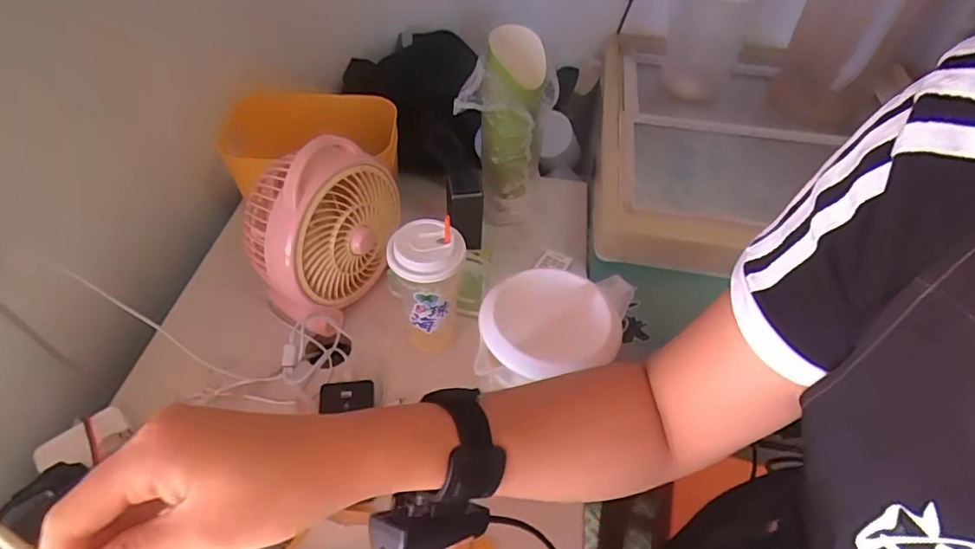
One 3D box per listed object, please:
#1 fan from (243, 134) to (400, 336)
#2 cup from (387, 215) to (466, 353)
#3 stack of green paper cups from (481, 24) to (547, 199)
[{"bbox_3d":[-0.211,-0.061,0.728,0.117,0.228,0.215,24,53,17],"label":"fan"},{"bbox_3d":[-0.071,0.016,0.690,0.095,0.199,0.092,1,49,-1],"label":"cup"},{"bbox_3d":[0.032,-0.222,0.797,0.100,0.254,0.095,5,49,2],"label":"stack of green paper cups"}]

